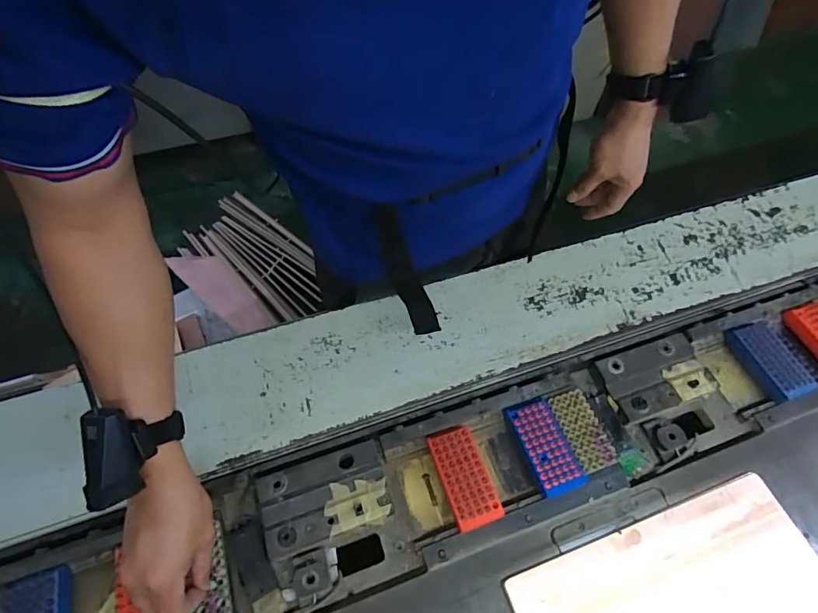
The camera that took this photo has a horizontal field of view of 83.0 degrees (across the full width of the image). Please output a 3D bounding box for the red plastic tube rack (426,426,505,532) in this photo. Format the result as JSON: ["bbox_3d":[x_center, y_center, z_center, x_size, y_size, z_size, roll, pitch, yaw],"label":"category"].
[{"bbox_3d":[0.065,0.205,0.560,0.054,0.021,0.112,-17,60,-11],"label":"red plastic tube rack"}]

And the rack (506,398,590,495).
[{"bbox_3d":[0.168,0.175,0.581,0.055,0.018,0.113,-16,60,-10],"label":"rack"}]

